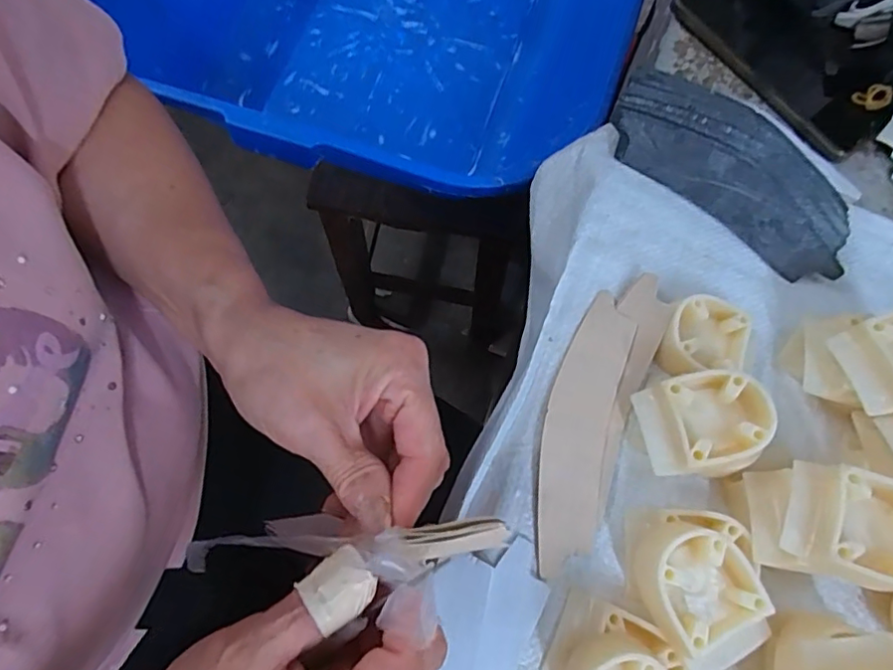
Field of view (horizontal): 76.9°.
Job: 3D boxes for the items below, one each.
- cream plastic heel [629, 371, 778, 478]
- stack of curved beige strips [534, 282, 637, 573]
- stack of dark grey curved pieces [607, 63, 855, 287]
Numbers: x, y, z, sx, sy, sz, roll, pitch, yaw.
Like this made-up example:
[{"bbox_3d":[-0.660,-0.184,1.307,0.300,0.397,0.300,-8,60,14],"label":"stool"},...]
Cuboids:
[{"bbox_3d":[0.134,0.047,0.294,0.064,0.040,0.051,0,72,-4],"label":"cream plastic heel"},{"bbox_3d":[0.073,0.048,0.307,0.036,0.009,0.152,14,72,7],"label":"stack of curved beige strips"},{"bbox_3d":[0.181,-0.107,0.353,0.161,0.027,0.069,36,74,8],"label":"stack of dark grey curved pieces"}]

